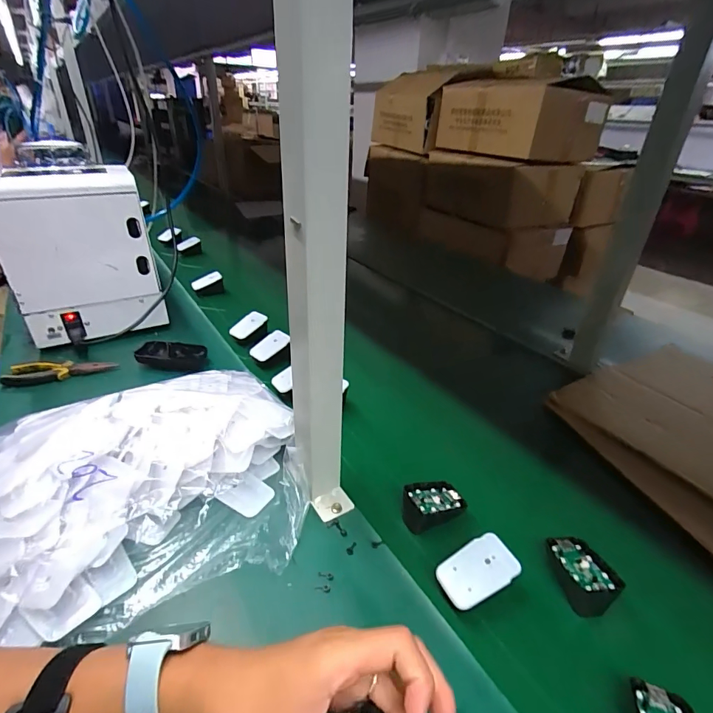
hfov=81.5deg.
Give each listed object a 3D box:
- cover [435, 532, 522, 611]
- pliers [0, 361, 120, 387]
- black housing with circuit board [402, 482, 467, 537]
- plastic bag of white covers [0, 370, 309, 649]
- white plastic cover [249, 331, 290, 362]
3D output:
[{"bbox_3d":[0.110,0.195,0.378,0.070,0.004,0.044,-27,44,-12],"label":"cover"},{"bbox_3d":[-0.469,0.025,0.658,0.153,0.011,0.046,-3,54,-12],"label":"pliers"},{"bbox_3d":[0.085,0.157,0.452,0.076,0.024,0.043,-14,35,-23],"label":"black housing with circuit board"},{"bbox_3d":[-0.239,0.130,0.436,0.351,0.074,0.256,-11,34,-19],"label":"plastic bag of white covers"},{"bbox_3d":[-0.153,-0.019,0.731,0.071,0.033,0.009,-35,14,-10],"label":"white plastic cover"}]

